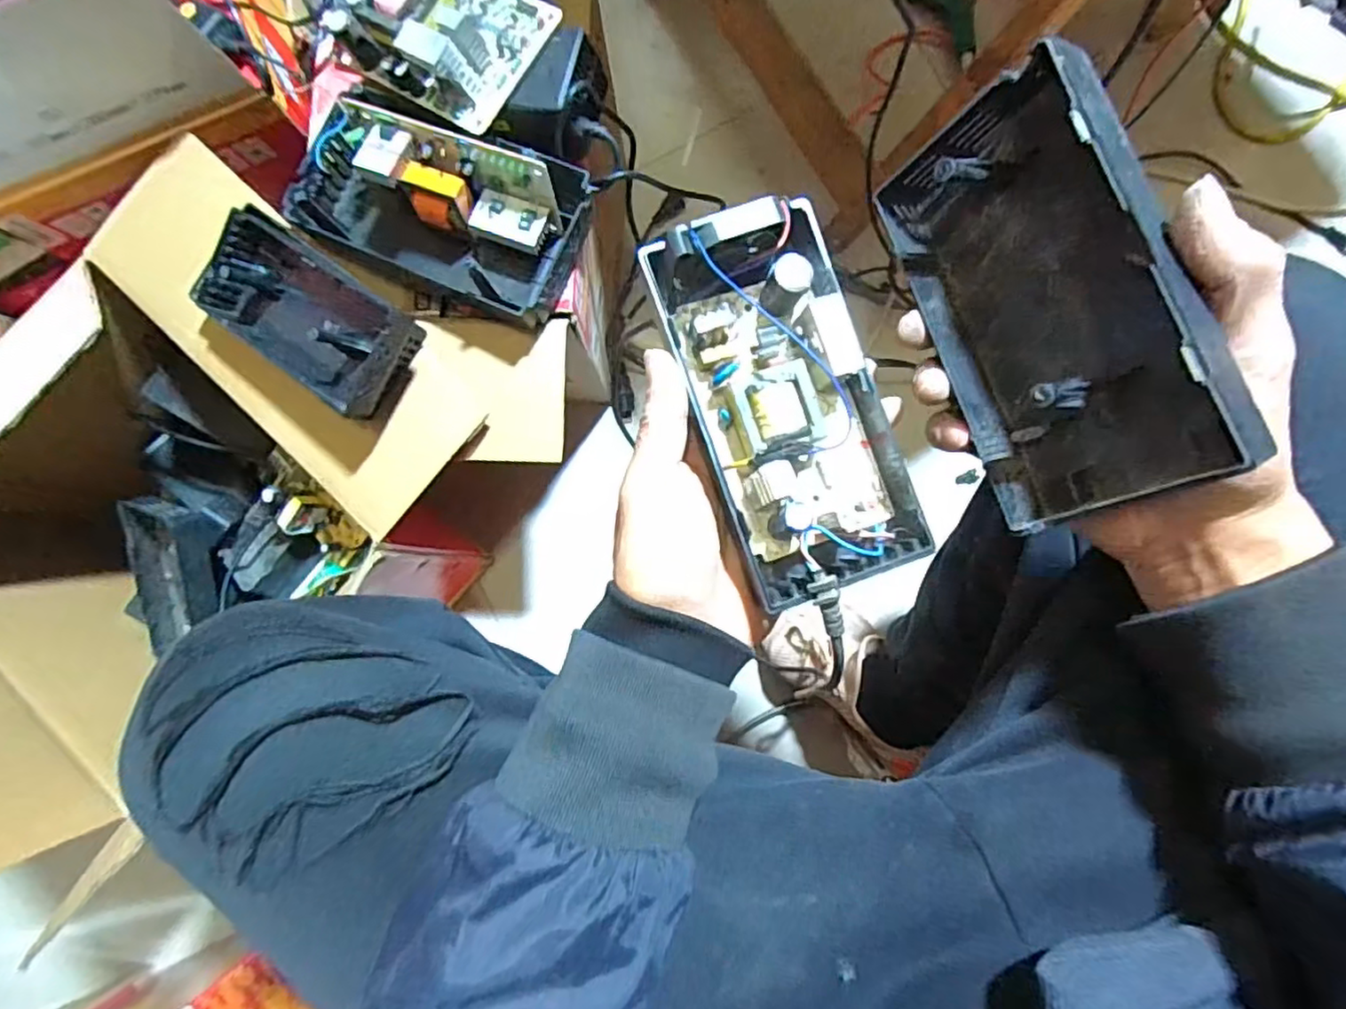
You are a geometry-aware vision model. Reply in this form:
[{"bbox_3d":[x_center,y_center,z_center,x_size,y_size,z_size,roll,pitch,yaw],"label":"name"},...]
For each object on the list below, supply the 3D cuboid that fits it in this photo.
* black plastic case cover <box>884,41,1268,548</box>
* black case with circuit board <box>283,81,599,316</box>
[{"bbox_3d":[0.143,-0.080,0.256,0.044,0.100,0.174,-15,83,-20],"label":"black plastic case cover"},{"bbox_3d":[-0.184,-0.237,0.513,0.226,0.075,0.127,25,87,5],"label":"black case with circuit board"}]

